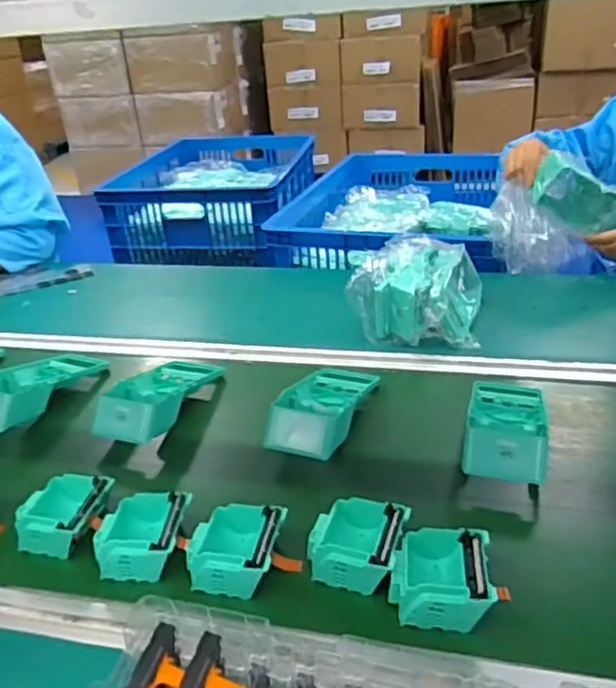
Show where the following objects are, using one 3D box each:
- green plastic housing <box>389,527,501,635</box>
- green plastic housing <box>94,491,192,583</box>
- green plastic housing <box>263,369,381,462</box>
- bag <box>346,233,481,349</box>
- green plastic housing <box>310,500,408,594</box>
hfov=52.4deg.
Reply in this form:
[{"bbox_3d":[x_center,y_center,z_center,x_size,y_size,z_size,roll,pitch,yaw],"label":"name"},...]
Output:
[{"bbox_3d":[0.110,0.195,0.518,0.077,0.042,0.075,1,31,11],"label":"green plastic housing"},{"bbox_3d":[-0.152,0.178,0.578,0.078,0.044,0.075,-2,30,5],"label":"green plastic housing"},{"bbox_3d":[0.018,0.070,0.747,0.093,0.054,0.193,8,32,21],"label":"green plastic housing"},{"bbox_3d":[0.173,-0.093,0.968,0.187,0.092,0.215,1,31,11],"label":"bag"},{"bbox_3d":[0.045,0.179,0.555,0.082,0.043,0.073,7,32,19],"label":"green plastic housing"}]

